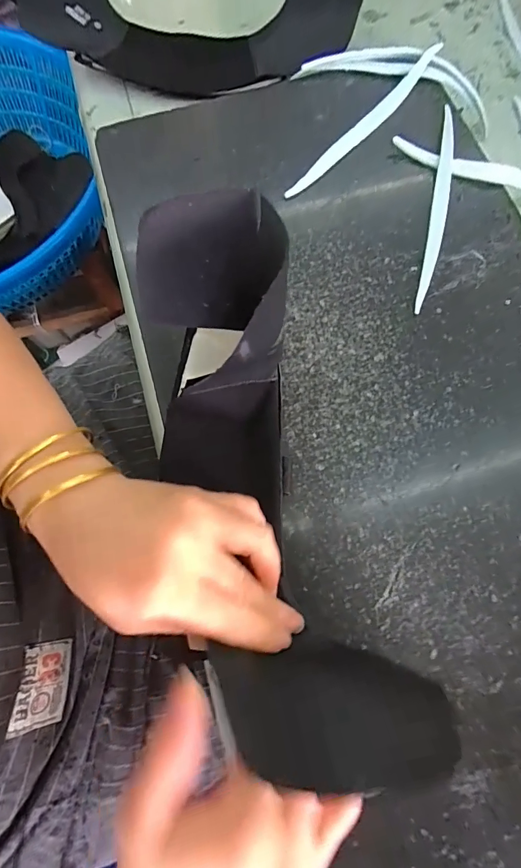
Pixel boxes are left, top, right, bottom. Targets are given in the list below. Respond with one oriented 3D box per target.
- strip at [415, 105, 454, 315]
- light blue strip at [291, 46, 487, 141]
[{"bbox_3d":[0.139,-0.181,0.303,0.013,0.005,0.201,13,75,5],"label":"strip"},{"bbox_3d":[0.124,-0.317,0.358,0.177,0.041,0.035,12,75,1],"label":"light blue strip"}]

